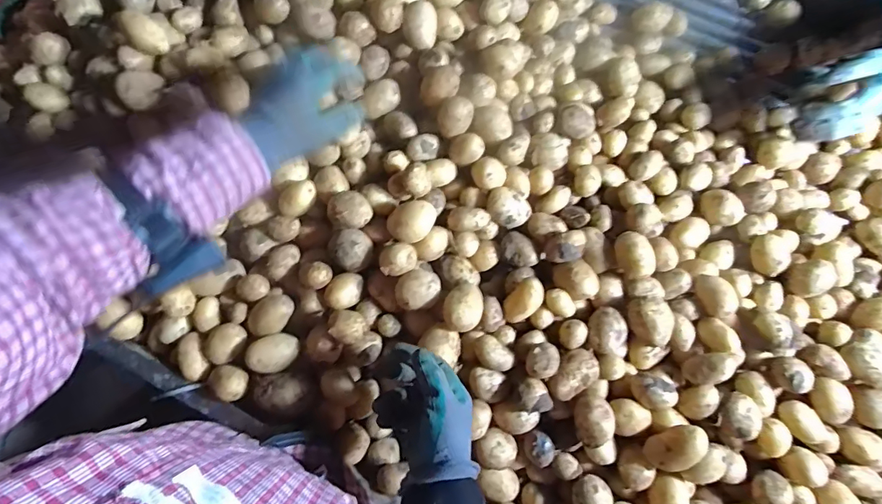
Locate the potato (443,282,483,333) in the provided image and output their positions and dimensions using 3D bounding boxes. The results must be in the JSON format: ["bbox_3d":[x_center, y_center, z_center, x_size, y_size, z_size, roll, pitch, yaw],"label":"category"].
[{"bbox_3d":[0.028,0.066,0.548,0.044,0.032,0.060,15,74,6],"label":"potato"}]

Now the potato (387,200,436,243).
[{"bbox_3d":[-0.036,-0.035,0.573,0.060,0.045,0.045,-18,74,-4],"label":"potato"}]

